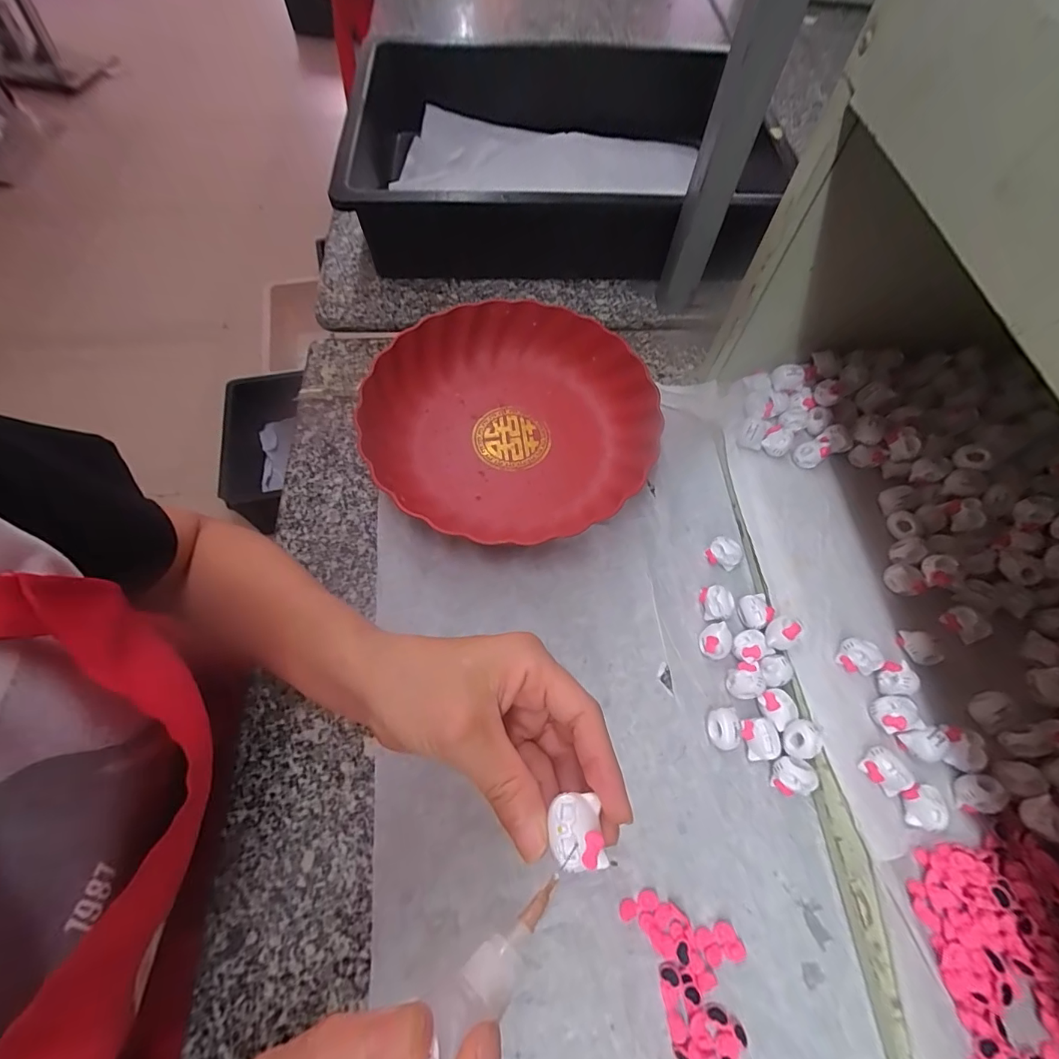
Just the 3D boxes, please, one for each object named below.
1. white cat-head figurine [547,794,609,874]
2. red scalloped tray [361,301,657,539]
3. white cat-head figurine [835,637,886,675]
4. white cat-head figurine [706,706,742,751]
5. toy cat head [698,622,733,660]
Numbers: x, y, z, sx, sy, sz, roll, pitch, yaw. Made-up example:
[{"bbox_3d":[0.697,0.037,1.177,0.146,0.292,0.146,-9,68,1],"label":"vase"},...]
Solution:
[{"bbox_3d":[0.018,0.117,0.178,0.020,0.008,0.023,-5,65,-1],"label":"white cat-head figurine"},{"bbox_3d":[-0.013,-0.101,0.407,0.239,0.042,0.230,15,65,6],"label":"red scalloped tray"},{"bbox_3d":[0.228,0.088,0.322,0.024,0.017,0.021,13,65,5],"label":"white cat-head figurine"},{"bbox_3d":[0.130,0.136,0.315,0.019,0.018,0.025,-7,65,-5],"label":"white cat-head figurine"},{"bbox_3d":[0.137,0.082,0.341,0.021,0.014,0.023,1,64,-1],"label":"toy cat head"}]

